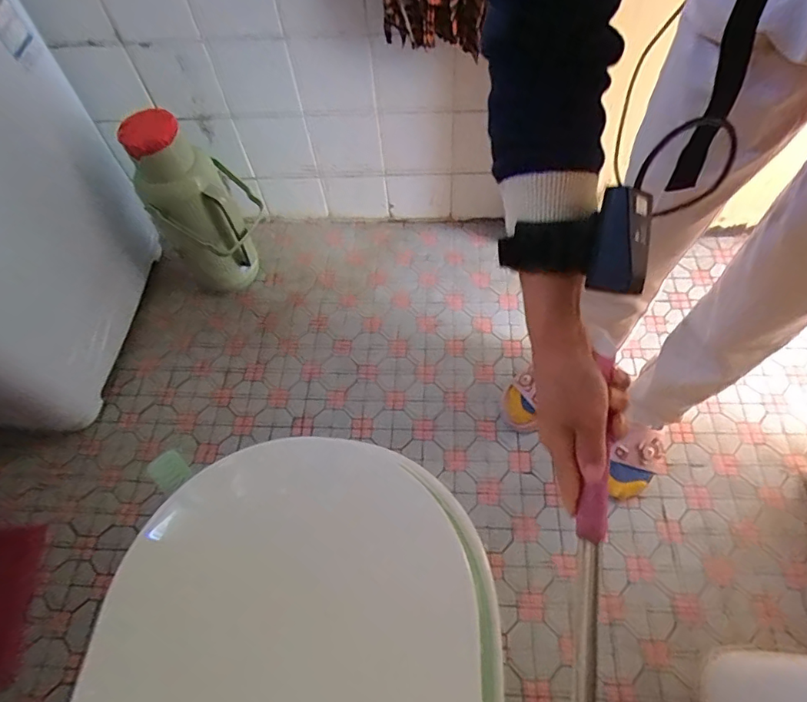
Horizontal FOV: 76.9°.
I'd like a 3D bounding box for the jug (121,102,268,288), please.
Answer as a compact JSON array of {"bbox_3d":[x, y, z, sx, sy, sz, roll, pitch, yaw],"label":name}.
[{"bbox_3d":[-0.408,-0.291,1.060,0.210,0.426,0.194,-27,61,-13],"label":"jug"}]

